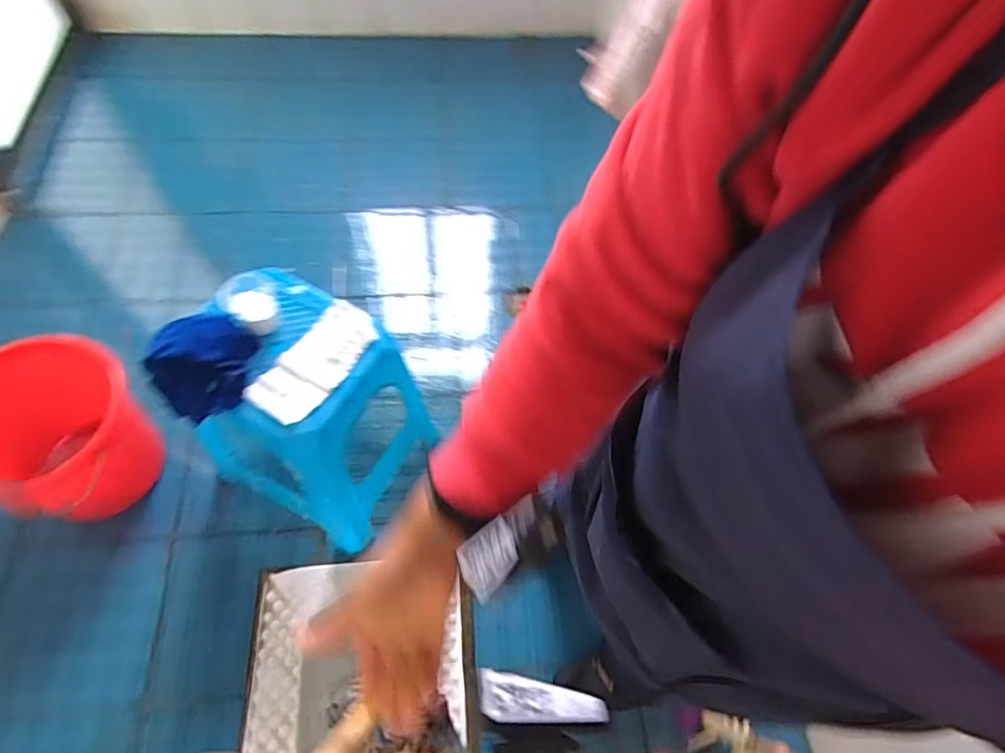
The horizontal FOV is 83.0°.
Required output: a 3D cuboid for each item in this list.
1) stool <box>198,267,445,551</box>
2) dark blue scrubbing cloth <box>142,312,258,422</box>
[{"bbox_3d":[-0.331,0.083,1.039,0.308,0.480,0.302,29,64,12],"label":"stool"},{"bbox_3d":[-0.451,-0.018,0.857,0.146,0.098,0.145,6,61,0],"label":"dark blue scrubbing cloth"}]

